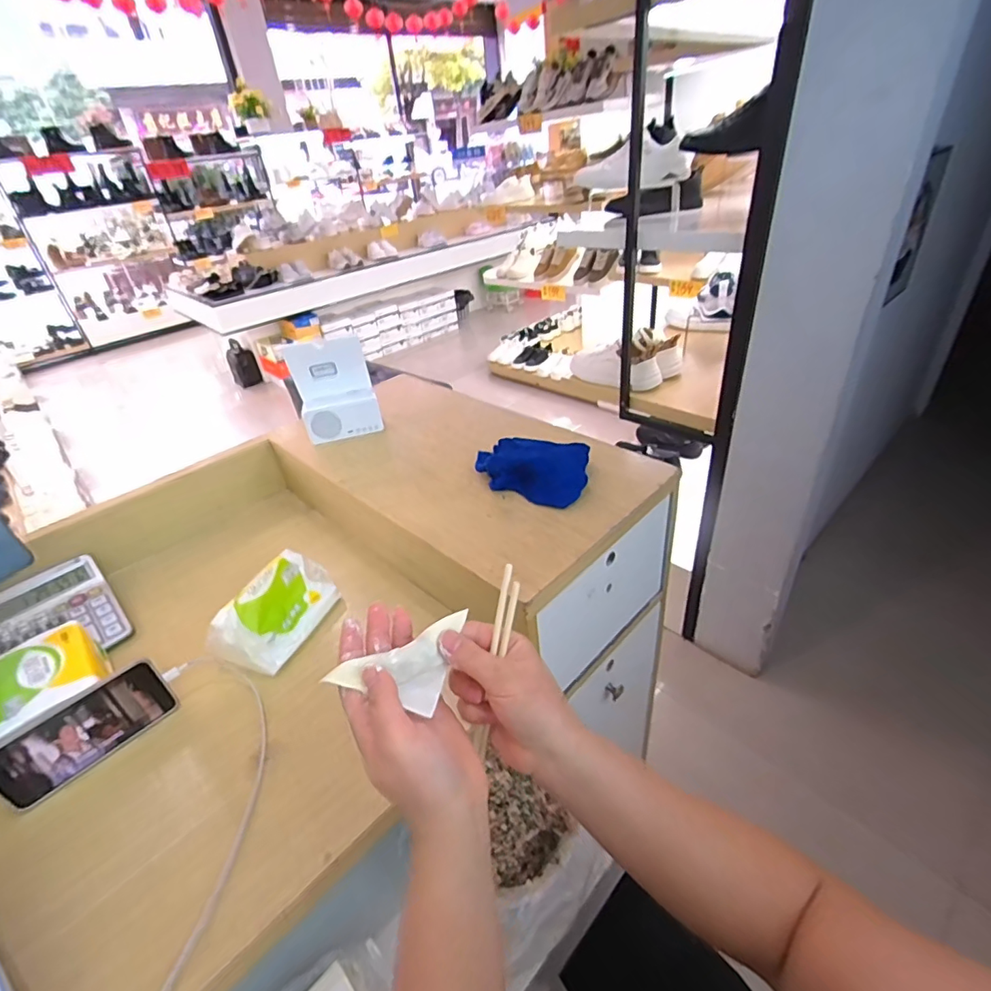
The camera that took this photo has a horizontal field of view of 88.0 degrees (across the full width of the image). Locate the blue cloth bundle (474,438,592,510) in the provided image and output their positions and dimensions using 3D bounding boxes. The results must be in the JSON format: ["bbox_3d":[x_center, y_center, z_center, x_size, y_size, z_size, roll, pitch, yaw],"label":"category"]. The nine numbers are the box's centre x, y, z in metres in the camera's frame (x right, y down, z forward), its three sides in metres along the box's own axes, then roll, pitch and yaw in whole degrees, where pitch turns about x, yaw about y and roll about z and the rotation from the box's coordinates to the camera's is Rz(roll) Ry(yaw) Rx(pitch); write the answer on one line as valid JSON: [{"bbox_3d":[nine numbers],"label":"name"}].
[{"bbox_3d":[0.041,-0.037,0.651,0.145,0.051,0.094,3,37,14],"label":"blue cloth bundle"}]

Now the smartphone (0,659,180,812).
[{"bbox_3d":[-0.404,0.234,0.509,0.147,0.075,0.009,-34,29,-34],"label":"smartphone"}]

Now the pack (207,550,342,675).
[{"bbox_3d":[-0.260,0.135,0.614,0.069,0.072,0.143,12,39,25],"label":"pack"}]

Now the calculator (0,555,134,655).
[{"bbox_3d":[-0.562,0.156,0.652,0.132,0.045,0.161,-34,43,-32],"label":"calculator"}]

